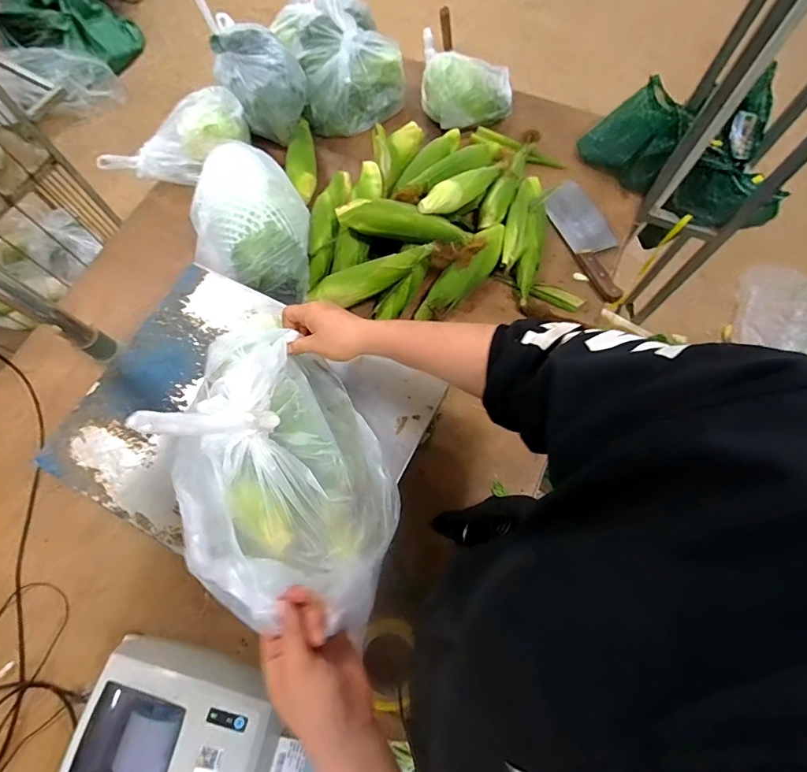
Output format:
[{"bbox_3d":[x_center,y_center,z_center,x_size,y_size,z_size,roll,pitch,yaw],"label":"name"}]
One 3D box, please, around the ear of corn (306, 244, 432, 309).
[{"bbox_3d":[-0.063,-0.198,0.819,0.252,0.047,0.055,-19,70,11],"label":"ear of corn"}]

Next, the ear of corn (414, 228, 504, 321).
[{"bbox_3d":[0.116,-0.214,0.845,0.069,0.053,0.246,43,89,14],"label":"ear of corn"}]

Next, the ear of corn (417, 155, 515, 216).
[{"bbox_3d":[0.130,-0.390,0.865,0.246,0.044,0.050,-36,73,-26],"label":"ear of corn"}]

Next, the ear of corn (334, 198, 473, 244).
[{"bbox_3d":[0.002,-0.306,0.826,0.254,0.047,0.054,10,70,4],"label":"ear of corn"}]

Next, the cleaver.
[{"bbox_3d":[0.385,-0.301,0.910,0.111,0.028,0.278,-18,71,-6],"label":"cleaver"}]

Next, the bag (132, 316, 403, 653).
[{"bbox_3d":[-0.149,0.068,0.507,0.212,0.174,0.357,-21,71,-7],"label":"bag"}]

